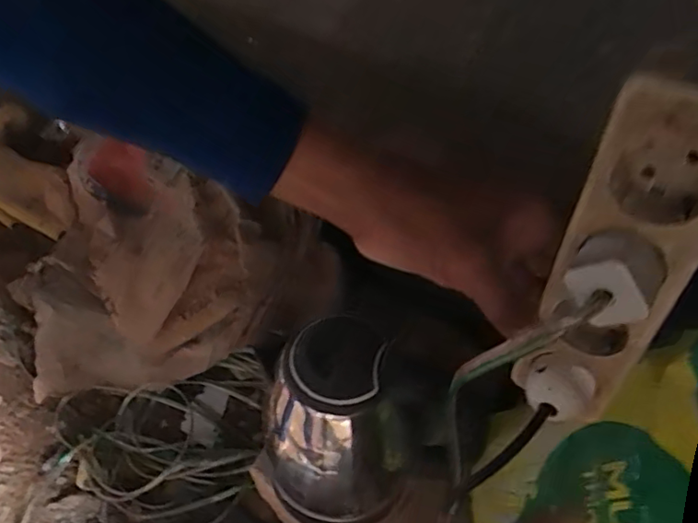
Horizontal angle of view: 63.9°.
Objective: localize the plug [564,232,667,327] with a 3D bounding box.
[{"bbox_3d":[0.116,0.004,0.243,0.035,0.032,0.031,26,56,23],"label":"plug"}]

